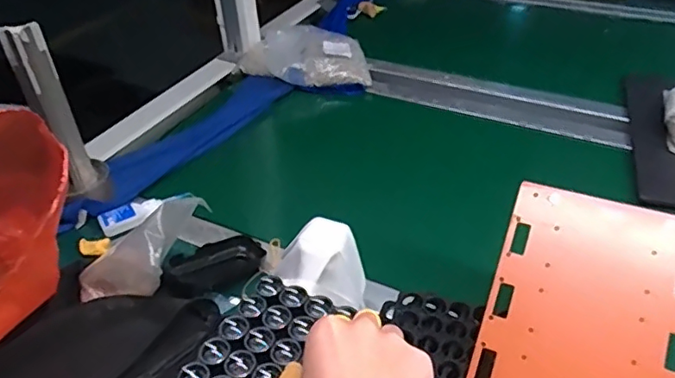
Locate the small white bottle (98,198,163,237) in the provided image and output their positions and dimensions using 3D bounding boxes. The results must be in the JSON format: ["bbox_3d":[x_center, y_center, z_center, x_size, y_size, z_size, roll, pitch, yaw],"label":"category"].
[{"bbox_3d":[-0.274,0.032,0.744,0.081,0.023,0.030,-32,46,-29],"label":"small white bottle"}]

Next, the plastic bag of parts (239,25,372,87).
[{"bbox_3d":[-0.067,-0.255,1.067,0.239,0.054,0.200,-5,39,-1],"label":"plastic bag of parts"}]

